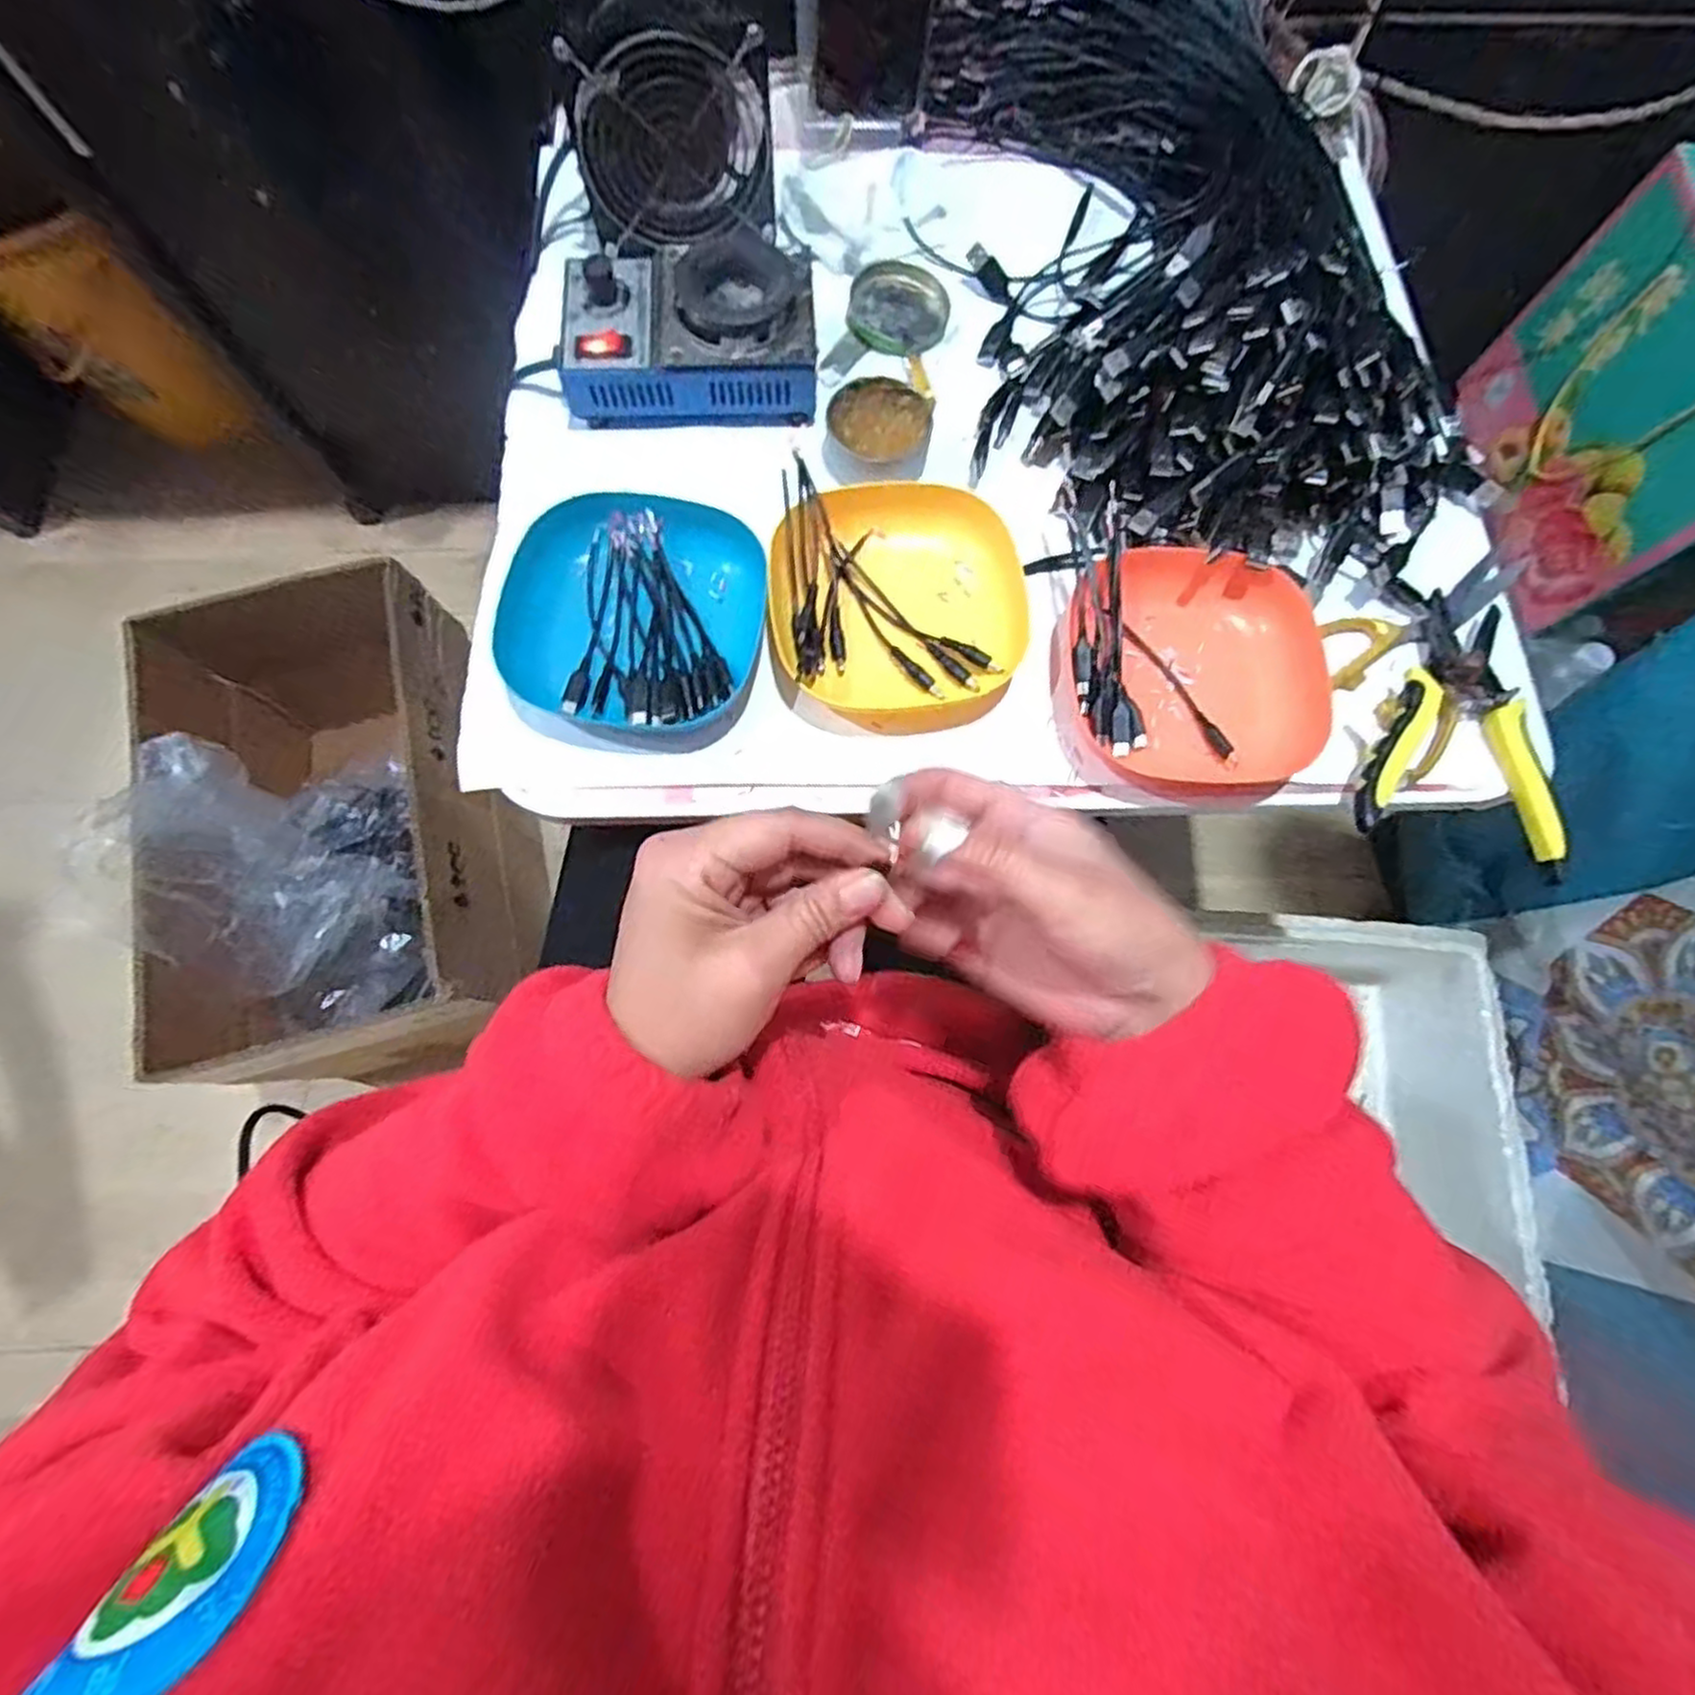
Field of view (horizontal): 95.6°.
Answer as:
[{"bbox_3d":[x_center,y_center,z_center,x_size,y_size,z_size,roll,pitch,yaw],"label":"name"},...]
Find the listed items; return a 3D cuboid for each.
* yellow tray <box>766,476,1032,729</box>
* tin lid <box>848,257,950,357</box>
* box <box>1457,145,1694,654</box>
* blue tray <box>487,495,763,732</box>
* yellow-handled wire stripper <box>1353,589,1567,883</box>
[{"bbox_3d":[0.028,-0.145,0.438,0.139,0.028,0.150,0,75,-2],"label":"yellow tray"},{"bbox_3d":[0.035,-0.361,0.514,0.066,0.007,0.078,19,75,3],"label":"tin lid"},{"bbox_3d":[0.776,-0.408,0.722,0.161,0.240,0.342,-6,75,-3],"label":"box"},{"bbox_3d":[-0.118,-0.135,0.432,0.133,0.025,0.143,6,75,0],"label":"blue tray"},{"bbox_3d":[0.340,-0.071,0.427,0.114,0.019,0.153,12,75,2],"label":"yellow-handled wire stripper"}]

